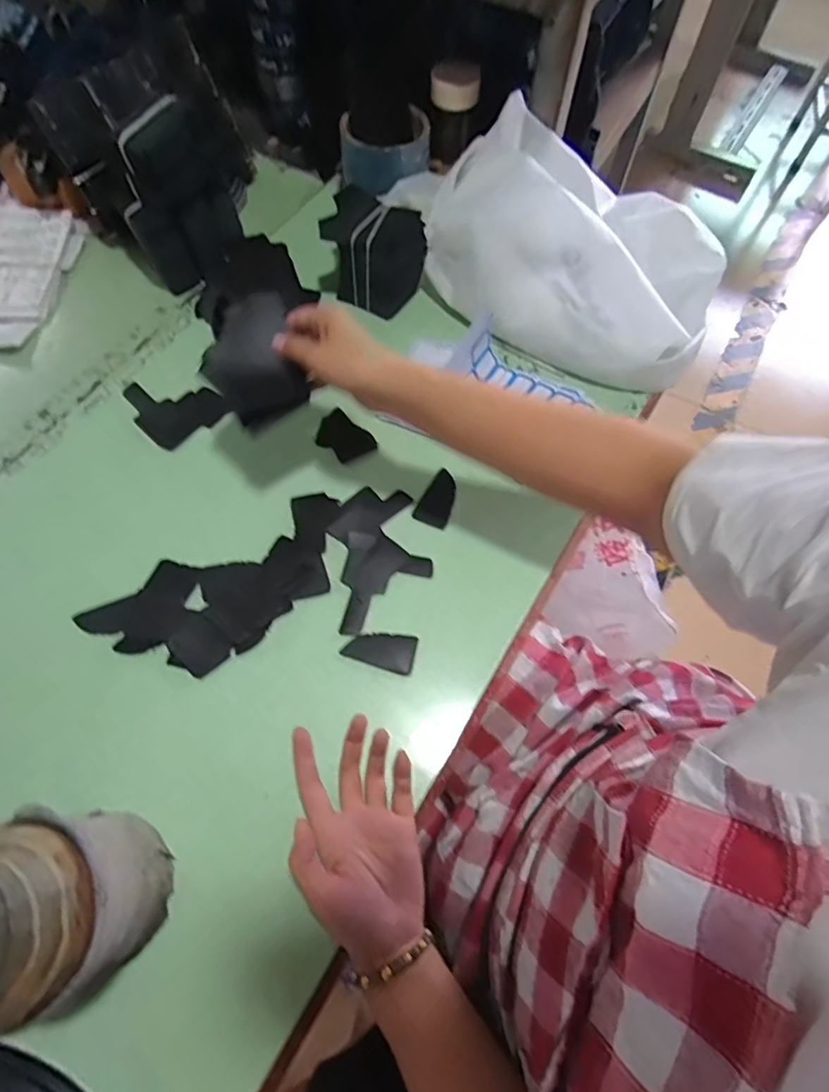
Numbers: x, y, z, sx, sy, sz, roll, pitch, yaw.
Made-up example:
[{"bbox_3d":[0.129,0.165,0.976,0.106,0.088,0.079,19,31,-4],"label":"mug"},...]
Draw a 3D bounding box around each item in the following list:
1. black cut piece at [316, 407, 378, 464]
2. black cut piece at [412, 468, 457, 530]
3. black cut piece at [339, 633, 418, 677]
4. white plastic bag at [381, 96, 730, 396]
[{"bbox_3d":[-0.075,-0.116,0.593,0.062,0.004,0.045,41,72,15],"label":"black cut piece"},{"bbox_3d":[0.025,-0.048,0.571,0.033,0.010,0.062,23,68,8],"label":"black cut piece"},{"bbox_3d":[-0.031,0.093,0.504,0.063,0.004,0.034,12,67,4],"label":"black cut piece"},{"bbox_3d":[0.161,-0.350,0.627,0.381,0.130,0.218,30,69,11],"label":"white plastic bag"}]

